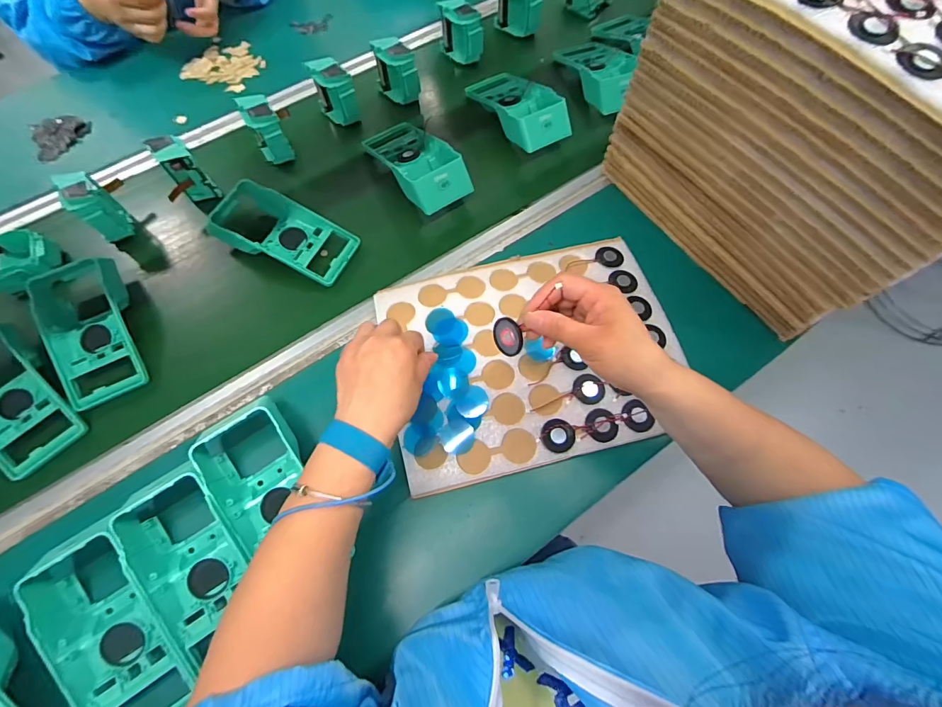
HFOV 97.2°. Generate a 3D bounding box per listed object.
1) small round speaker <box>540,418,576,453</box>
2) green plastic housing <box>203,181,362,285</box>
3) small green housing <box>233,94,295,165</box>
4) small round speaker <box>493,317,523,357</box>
[{"bbox_3d":[0.089,0.084,0.427,0.034,0.008,0.033,0,62,-1],"label":"small round speaker"},{"bbox_3d":[-0.248,-0.164,0.535,0.194,0.045,0.092,22,63,10],"label":"green plastic housing"},{"bbox_3d":[-0.292,-0.319,0.601,0.050,0.079,0.061,-24,65,-13],"label":"small green housing"},{"bbox_3d":[0.032,-0.014,0.361,0.004,0.034,0.034,-22,95,-37],"label":"small round speaker"}]

